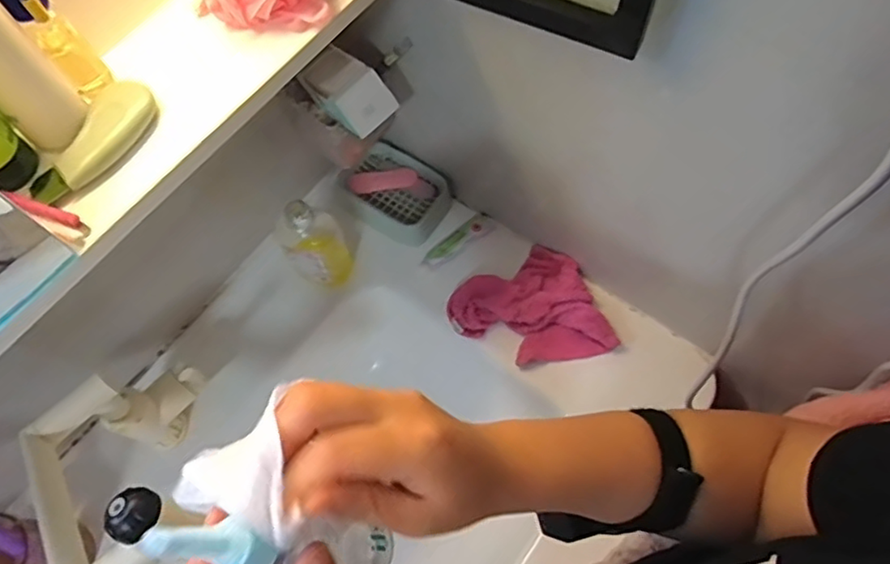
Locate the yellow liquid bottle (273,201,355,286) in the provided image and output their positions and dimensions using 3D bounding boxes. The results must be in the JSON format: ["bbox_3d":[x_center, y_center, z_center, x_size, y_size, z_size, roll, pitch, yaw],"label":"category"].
[{"bbox_3d":[-0.137,-0.041,0.642,0.065,0.121,0.043,-22,67,-7],"label":"yellow liquid bottle"}]

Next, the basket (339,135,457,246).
[{"bbox_3d":[-0.060,-0.105,0.712,0.124,0.036,0.094,33,72,16],"label":"basket"}]

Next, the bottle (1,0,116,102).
[{"bbox_3d":[-0.222,-0.144,0.342,0.023,0.097,0.026,-38,70,-13],"label":"bottle"}]

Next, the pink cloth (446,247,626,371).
[{"bbox_3d":[0.094,0.036,0.656,0.146,0.036,0.138,-29,68,-10],"label":"pink cloth"}]

